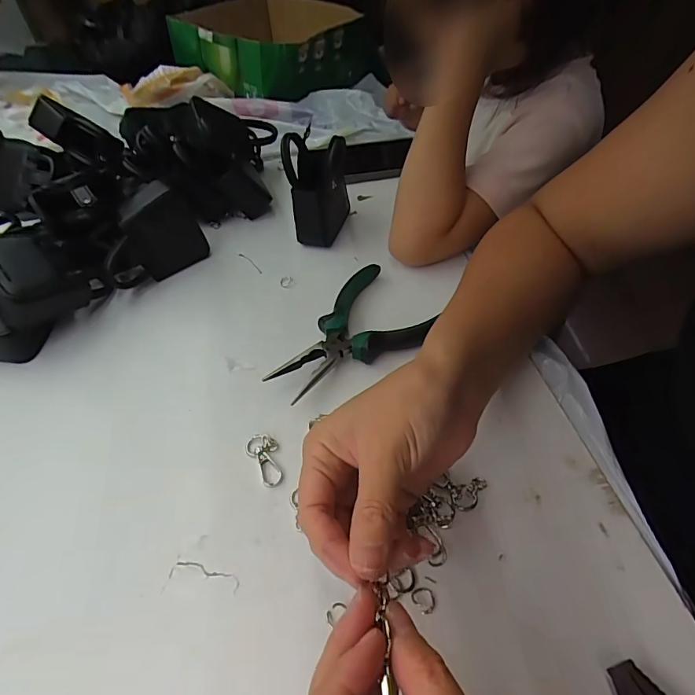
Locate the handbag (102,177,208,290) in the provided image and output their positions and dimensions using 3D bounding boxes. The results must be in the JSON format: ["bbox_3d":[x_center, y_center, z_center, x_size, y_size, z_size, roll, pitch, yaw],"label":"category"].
[{"bbox_3d":[-0.183,-0.100,0.412,0.034,0.075,0.096,32,57,28],"label":"handbag"}]

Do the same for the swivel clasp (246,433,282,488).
[{"bbox_3d":[-0.054,0.074,0.299,0.020,0.005,0.040,-25,51,-18],"label":"swivel clasp"}]

